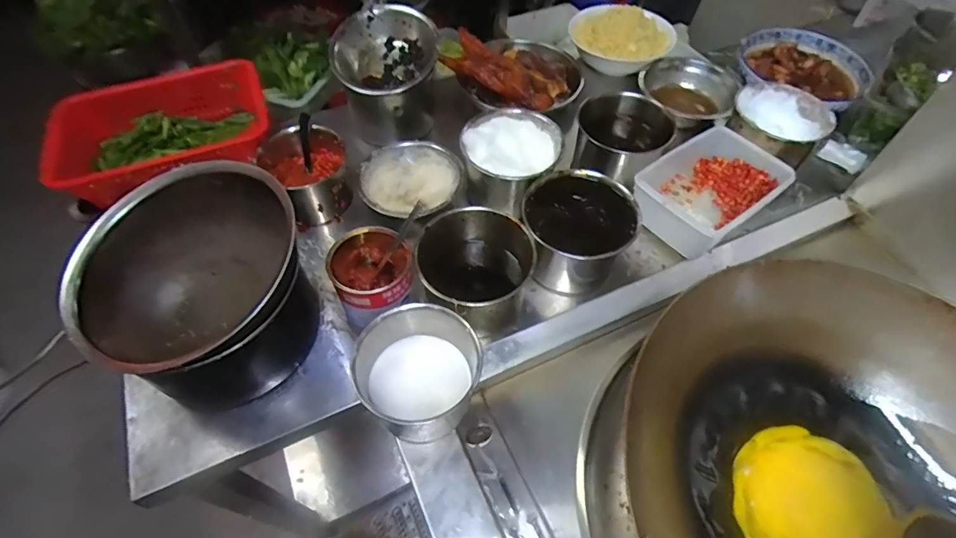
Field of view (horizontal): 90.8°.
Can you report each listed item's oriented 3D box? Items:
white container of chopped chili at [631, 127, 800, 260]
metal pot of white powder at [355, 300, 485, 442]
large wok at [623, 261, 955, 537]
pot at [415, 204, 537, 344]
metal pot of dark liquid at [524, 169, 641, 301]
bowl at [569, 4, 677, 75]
[{"bbox_3d":[0.366,-0.120,0.760,0.225,0.080,0.165,-30,61,-20],"label":"white container of chopped chili"},{"bbox_3d":[-0.069,0.125,0.560,0.133,0.113,0.129,1,55,-1],"label":"metal pot of white powder"},{"bbox_3d":[0.385,0.219,0.497,0.465,0.152,0.437,1,55,-1],"label":"large wok"},{"bbox_3d":[0.002,0.009,0.659,0.143,0.112,0.153,1,55,-1],"label":"pot"},{"bbox_3d":[0.143,-0.048,0.701,0.155,0.139,0.133,18,56,10],"label":"metal pot of dark liquid"},{"bbox_3d":[0.278,-0.450,0.917,0.174,0.080,0.147,36,61,21],"label":"bowl"}]

